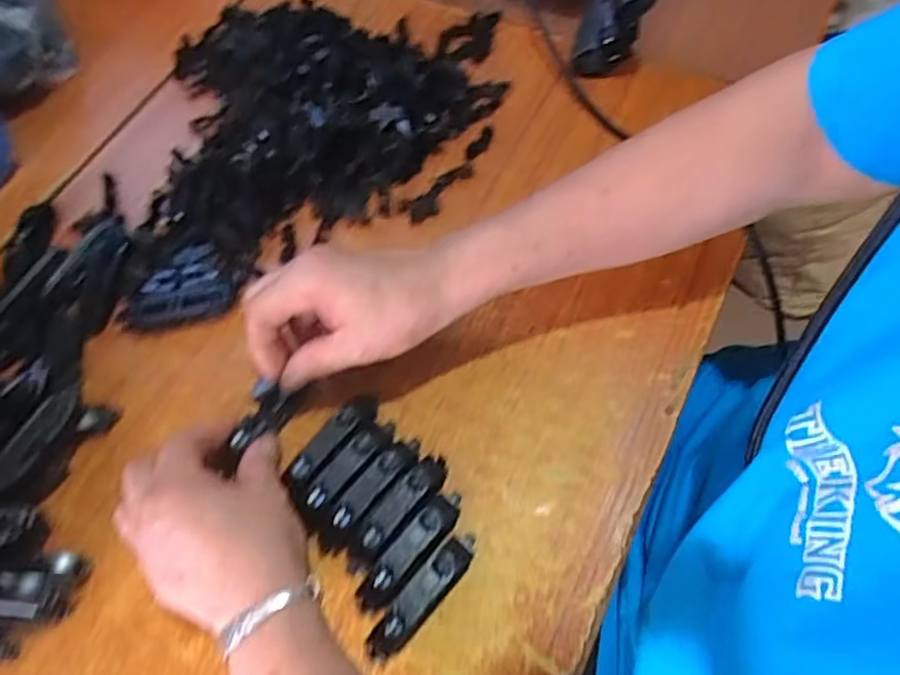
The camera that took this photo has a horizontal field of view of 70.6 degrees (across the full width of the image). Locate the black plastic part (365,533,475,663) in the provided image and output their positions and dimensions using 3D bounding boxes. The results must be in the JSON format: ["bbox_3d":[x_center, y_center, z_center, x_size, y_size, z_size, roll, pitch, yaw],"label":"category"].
[{"bbox_3d":[-0.015,0.142,0.350,0.018,0.017,0.080,38,71,20],"label":"black plastic part"}]

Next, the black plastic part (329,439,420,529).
[{"bbox_3d":[-0.042,0.088,0.377,0.020,0.018,0.066,35,70,19],"label":"black plastic part"}]

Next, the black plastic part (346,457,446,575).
[{"bbox_3d":[-0.030,0.102,0.371,0.019,0.016,0.078,35,70,19],"label":"black plastic part"}]

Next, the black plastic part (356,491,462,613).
[{"bbox_3d":[-0.022,0.121,0.360,0.021,0.018,0.077,38,71,20],"label":"black plastic part"}]

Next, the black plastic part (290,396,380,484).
[{"bbox_3d":[-0.071,0.064,0.393,0.018,0.015,0.068,35,70,19],"label":"black plastic part"}]

